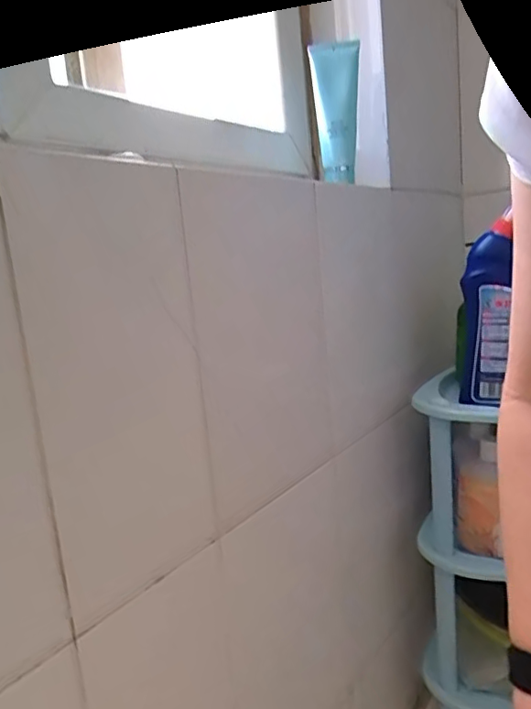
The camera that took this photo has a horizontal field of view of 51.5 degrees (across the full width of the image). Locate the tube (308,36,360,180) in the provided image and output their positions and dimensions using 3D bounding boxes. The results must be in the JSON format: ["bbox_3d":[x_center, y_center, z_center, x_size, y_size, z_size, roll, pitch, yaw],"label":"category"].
[{"bbox_3d":[0.092,-0.309,0.711,0.062,0.167,0.038,-8,8,-9],"label":"tube"}]

